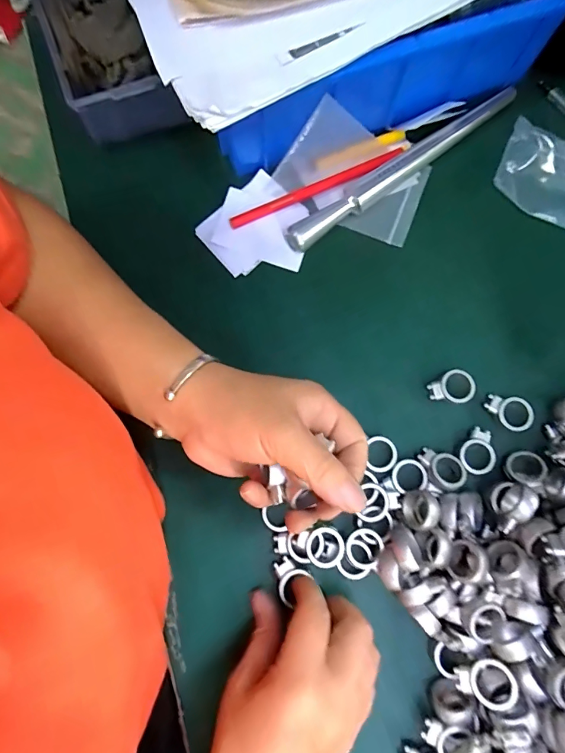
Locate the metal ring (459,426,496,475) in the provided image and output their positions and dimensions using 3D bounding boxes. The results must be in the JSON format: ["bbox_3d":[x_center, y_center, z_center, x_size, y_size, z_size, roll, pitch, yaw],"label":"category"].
[{"bbox_3d":[0.144,0.055,0.305,0.025,0.005,0.034,15,79,2],"label":"metal ring"}]

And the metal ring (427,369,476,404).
[{"bbox_3d":[0.128,0.008,0.314,0.034,0.004,0.025,-11,79,-3],"label":"metal ring"}]

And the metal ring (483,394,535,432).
[{"bbox_3d":[0.170,0.026,0.312,0.036,0.004,0.025,31,80,5],"label":"metal ring"}]

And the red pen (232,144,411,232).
[{"bbox_3d":[0.033,-0.156,0.340,0.162,0.008,0.012,-25,80,-6],"label":"red pen"}]

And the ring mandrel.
[{"bbox_3d":[0.100,-0.171,0.342,0.229,0.018,0.018,-36,82,-6],"label":"ring mandrel"}]

